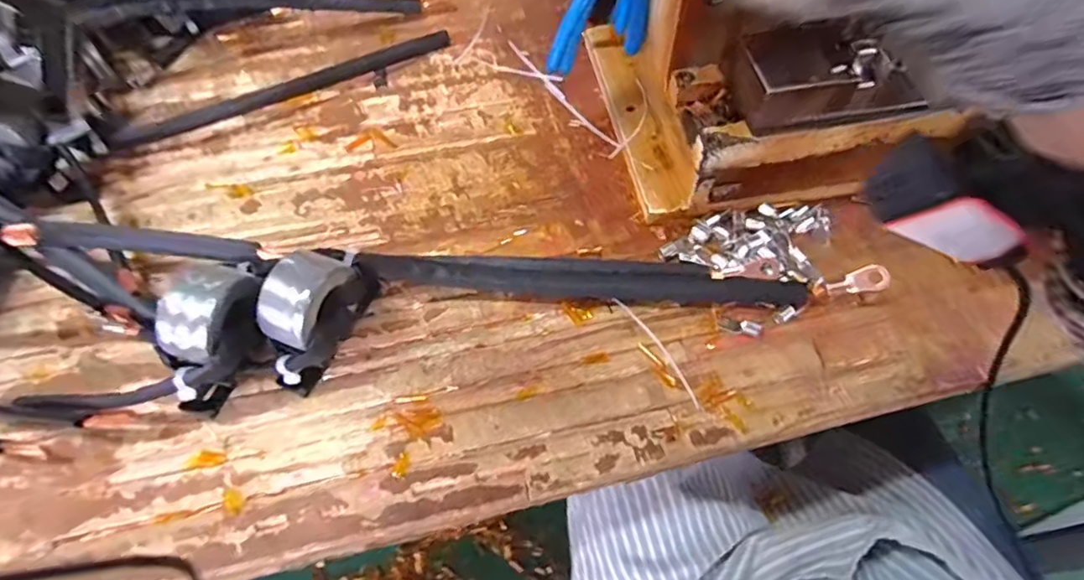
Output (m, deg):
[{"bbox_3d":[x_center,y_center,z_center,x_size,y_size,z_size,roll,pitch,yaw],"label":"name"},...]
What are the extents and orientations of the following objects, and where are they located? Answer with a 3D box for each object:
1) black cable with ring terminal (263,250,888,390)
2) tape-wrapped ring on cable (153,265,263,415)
[{"bbox_3d":[0.027,-0.010,0.412,0.422,0.071,0.085,-8,60,-5],"label":"black cable with ring terminal"},{"bbox_3d":[-0.212,0.034,0.381,0.051,0.082,0.085,9,60,4],"label":"tape-wrapped ring on cable"}]

